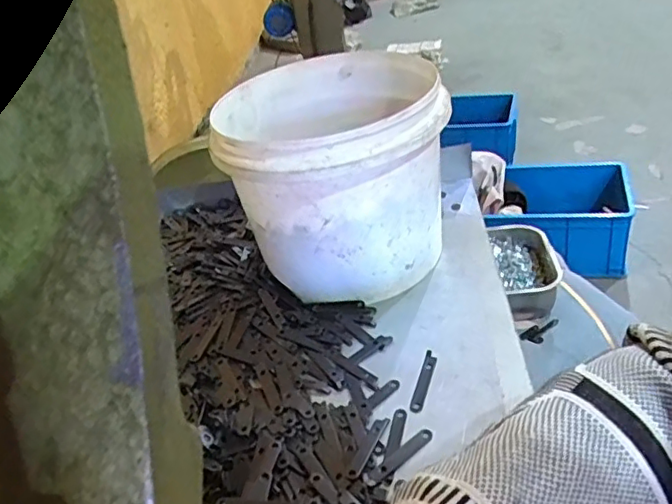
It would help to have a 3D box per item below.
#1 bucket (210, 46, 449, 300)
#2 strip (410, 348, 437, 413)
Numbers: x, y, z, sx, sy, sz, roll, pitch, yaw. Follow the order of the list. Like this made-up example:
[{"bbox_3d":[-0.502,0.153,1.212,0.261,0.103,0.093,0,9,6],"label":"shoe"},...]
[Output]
[{"bbox_3d":[-0.001,-0.064,0.518,0.172,0.151,0.189,-8,34,5],"label":"bucket"},{"bbox_3d":[0.061,0.089,0.415,0.009,0.004,0.054,7,36,20],"label":"strip"}]

